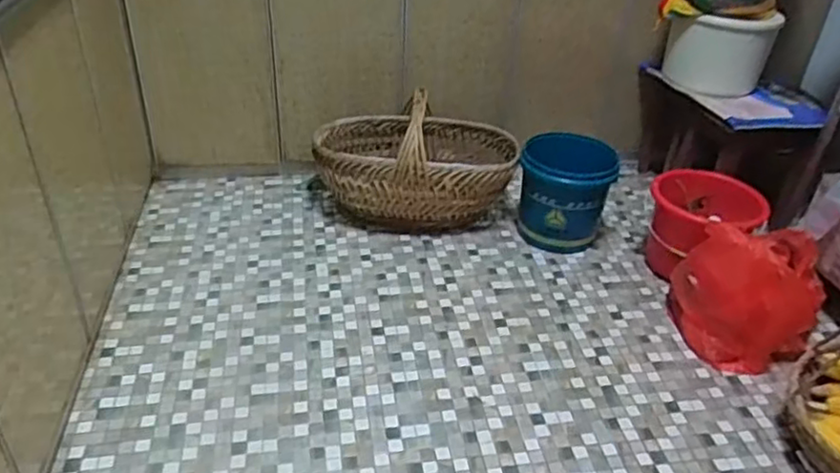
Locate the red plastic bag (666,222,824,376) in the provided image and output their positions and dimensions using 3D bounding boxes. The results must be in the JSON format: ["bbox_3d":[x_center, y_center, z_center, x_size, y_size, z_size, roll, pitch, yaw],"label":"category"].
[{"bbox_3d":[0.746,0.115,1.525,0.311,0.337,0.260,21,37,23],"label":"red plastic bag"}]

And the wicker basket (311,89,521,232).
[{"bbox_3d":[-0.011,-0.209,1.863,0.537,0.356,0.347,3,34,-1],"label":"wicker basket"}]

